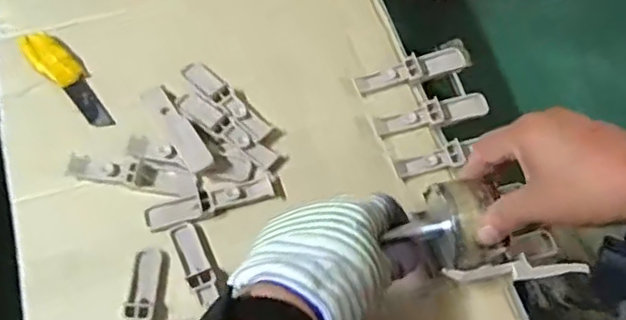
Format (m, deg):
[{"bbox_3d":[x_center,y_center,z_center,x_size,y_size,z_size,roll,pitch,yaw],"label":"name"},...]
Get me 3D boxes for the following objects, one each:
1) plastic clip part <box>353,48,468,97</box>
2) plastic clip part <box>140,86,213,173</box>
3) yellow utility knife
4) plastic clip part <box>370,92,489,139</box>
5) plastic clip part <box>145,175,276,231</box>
[{"bbox_3d":[0.083,-0.076,0.542,0.096,0.015,0.021,-16,65,-8],"label":"plastic clip part"},{"bbox_3d":[-0.108,-0.027,0.503,0.020,0.012,0.090,-31,69,-15],"label":"plastic clip part"},{"bbox_3d":[-0.203,-0.070,0.529,0.110,0.012,0.031,41,70,17],"label":"yellow utility knife"},{"bbox_3d":[0.098,-0.039,0.525,0.096,0.013,0.024,-12,65,-7],"label":"plastic clip part"},{"bbox_3d":[-0.078,0.031,0.483,0.097,0.014,0.021,-17,66,-9],"label":"plastic clip part"}]

